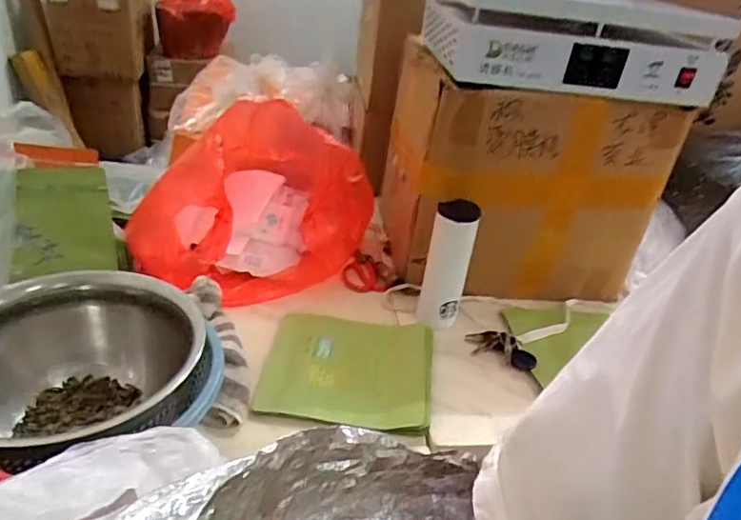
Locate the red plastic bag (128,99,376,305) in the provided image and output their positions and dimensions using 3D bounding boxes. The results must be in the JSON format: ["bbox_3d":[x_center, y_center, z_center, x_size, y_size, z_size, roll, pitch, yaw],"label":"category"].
[{"bbox_3d":[-0.197,-0.125,1.077,0.337,0.272,0.410,15,32,12],"label":"red plastic bag"}]

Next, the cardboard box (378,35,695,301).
[{"bbox_3d":[0.274,-0.172,1.127,0.496,0.395,0.333,2,32,-9],"label":"cardboard box"}]

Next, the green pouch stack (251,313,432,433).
[{"bbox_3d":[-0.028,0.154,0.837,0.239,0.024,0.225,8,31,1],"label":"green pouch stack"}]

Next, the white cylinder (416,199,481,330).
[{"bbox_3d":[0.126,0.012,0.918,0.070,0.212,0.061,14,32,10],"label":"white cylinder"}]

